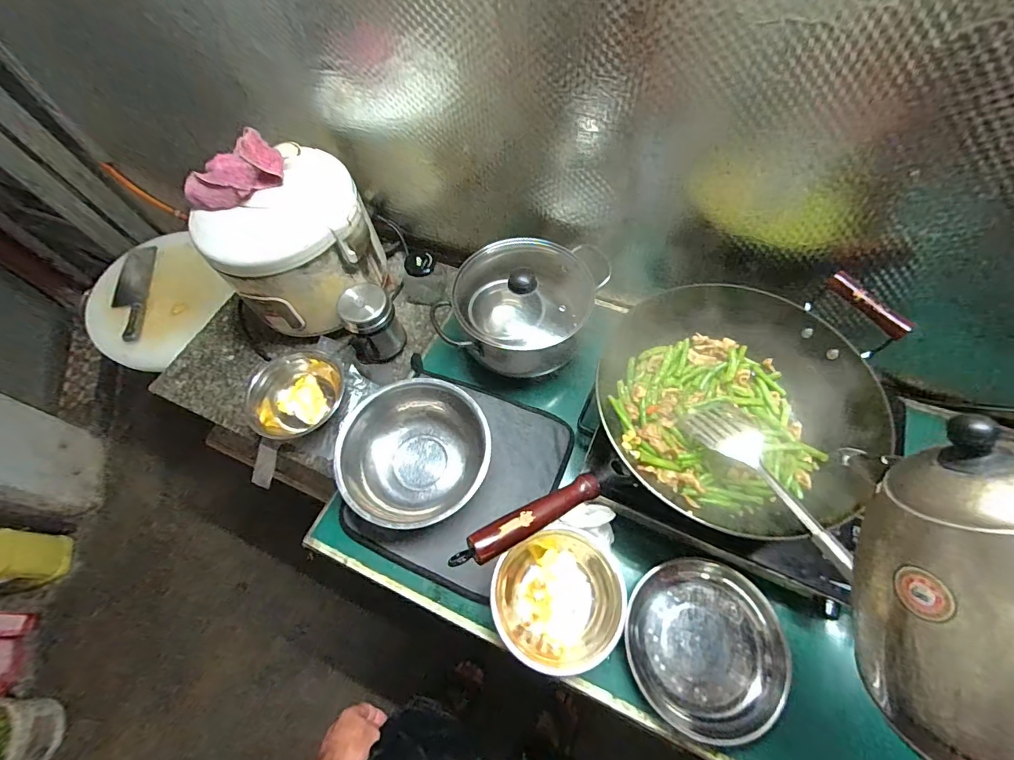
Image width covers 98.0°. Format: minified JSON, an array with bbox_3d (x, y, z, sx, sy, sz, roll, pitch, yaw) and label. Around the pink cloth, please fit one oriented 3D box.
[{"bbox_3d":[-0.406,-0.291,0.640,0.159,0.063,0.064,-20,62,11],"label":"pink cloth"}]

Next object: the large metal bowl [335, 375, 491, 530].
[{"bbox_3d":[-0.130,0.113,0.643,0.205,0.080,0.197,-1,62,2],"label":"large metal bowl"}]

